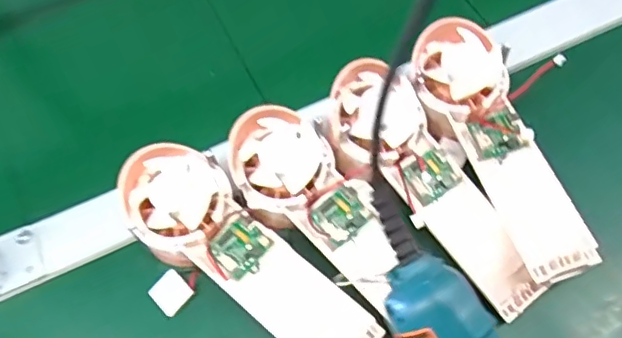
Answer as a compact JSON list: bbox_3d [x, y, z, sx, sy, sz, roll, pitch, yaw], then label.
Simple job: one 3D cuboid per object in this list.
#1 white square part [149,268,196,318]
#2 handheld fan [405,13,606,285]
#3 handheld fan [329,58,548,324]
[{"bbox_3d":[-0.087,0.076,0.352,0.021,0.005,0.023,-42,67,-17],"label":"white square part"},{"bbox_3d":[0.119,-0.019,0.351,0.057,0.029,0.173,-21,63,-7],"label":"handheld fan"},{"bbox_3d":[0.075,0.008,0.351,0.058,0.026,0.177,-33,78,-13],"label":"handheld fan"}]

